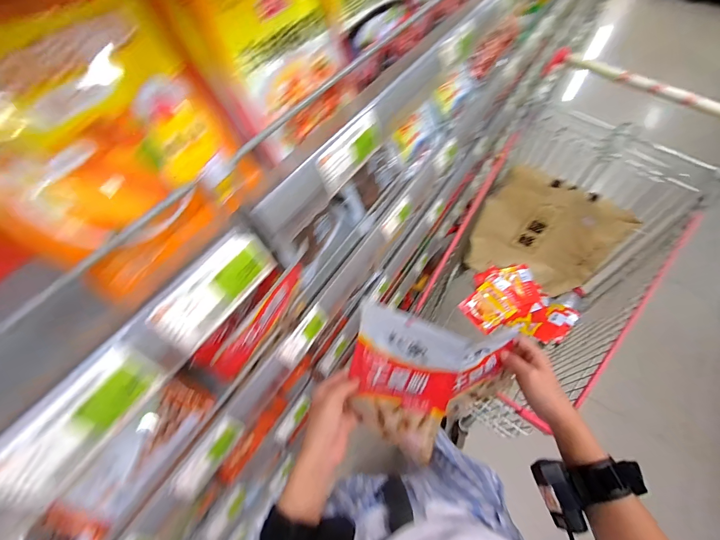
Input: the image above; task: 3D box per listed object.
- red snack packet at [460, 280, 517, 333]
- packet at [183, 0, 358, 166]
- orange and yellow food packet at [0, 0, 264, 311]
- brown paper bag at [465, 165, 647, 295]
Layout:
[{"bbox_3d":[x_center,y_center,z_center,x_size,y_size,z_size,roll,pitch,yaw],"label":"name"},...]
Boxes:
[{"bbox_3d":[0.411,0.122,1.063,0.131,0.040,0.129,-41,74,8],"label":"red snack packet"},{"bbox_3d":[-0.063,-0.182,0.225,0.021,0.174,0.109,21,55,39],"label":"packet"},{"bbox_3d":[-0.141,-0.080,0.178,0.016,0.163,0.132,7,50,41],"label":"orange and yellow food packet"},{"bbox_3d":[0.551,-0.099,1.009,0.373,0.348,0.056,25,46,14],"label":"brown paper bag"}]

